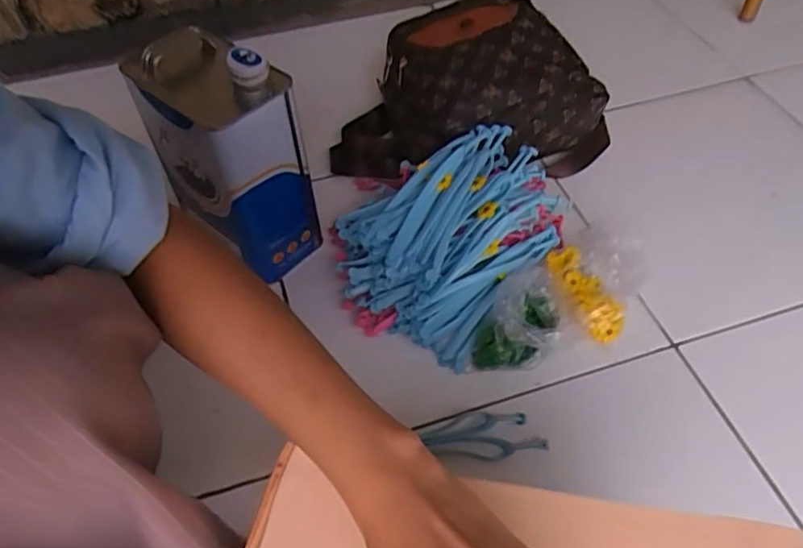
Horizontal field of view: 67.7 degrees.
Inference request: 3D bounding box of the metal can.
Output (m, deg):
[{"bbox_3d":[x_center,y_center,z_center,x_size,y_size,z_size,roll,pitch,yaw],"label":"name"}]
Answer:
[{"bbox_3d":[-0.197,-0.141,0.677,0.164,0.244,0.104,34,60,25],"label":"metal can"}]

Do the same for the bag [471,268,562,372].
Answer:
[{"bbox_3d":[0.133,0.050,0.666,0.083,0.060,0.115,15,54,13],"label":"bag"}]

